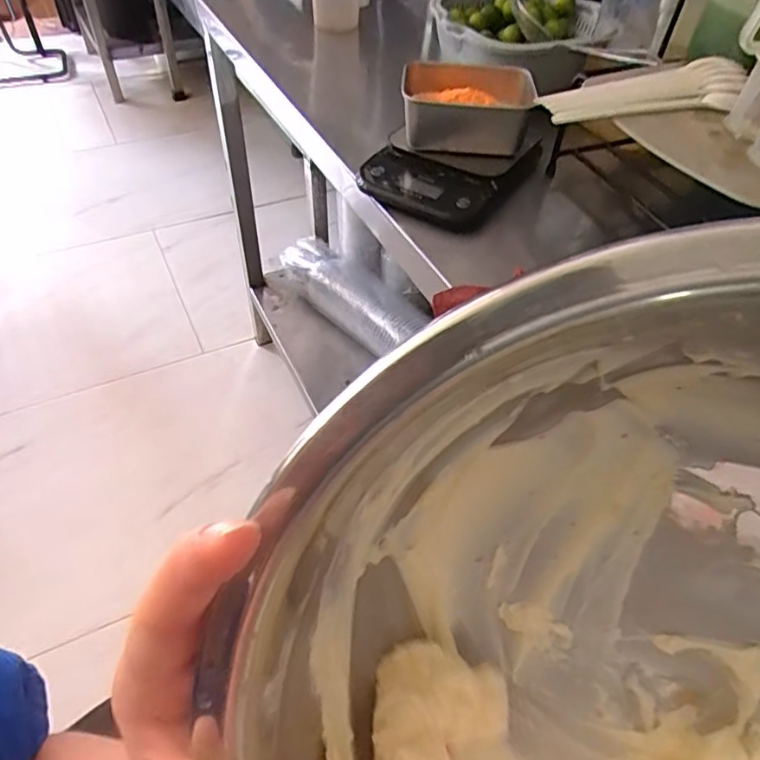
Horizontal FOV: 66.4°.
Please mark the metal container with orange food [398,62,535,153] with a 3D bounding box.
[{"bbox_3d":[0.091,-0.282,0.606,0.137,0.050,0.105,8,49,4],"label":"metal container with orange food"}]

